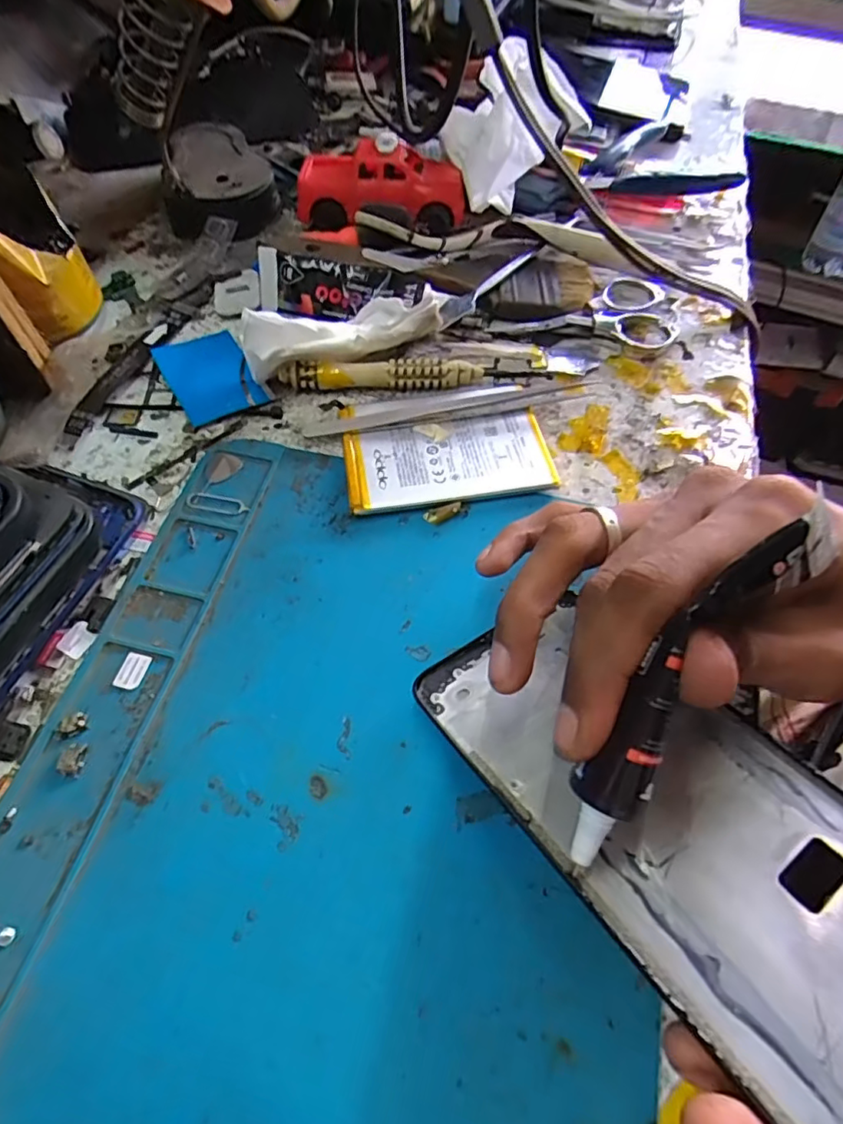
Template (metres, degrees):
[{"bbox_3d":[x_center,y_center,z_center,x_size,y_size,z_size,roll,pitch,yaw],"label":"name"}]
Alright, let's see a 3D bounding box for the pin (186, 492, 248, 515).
[{"bbox_3d":[-0.084,-0.024,0.234,0.026,0.004,0.009,10,61,4],"label":"pin"}]

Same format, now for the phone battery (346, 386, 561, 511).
[{"bbox_3d":[0.010,-0.052,0.247,0.085,0.006,0.064,-9,60,-5],"label":"phone battery"}]

